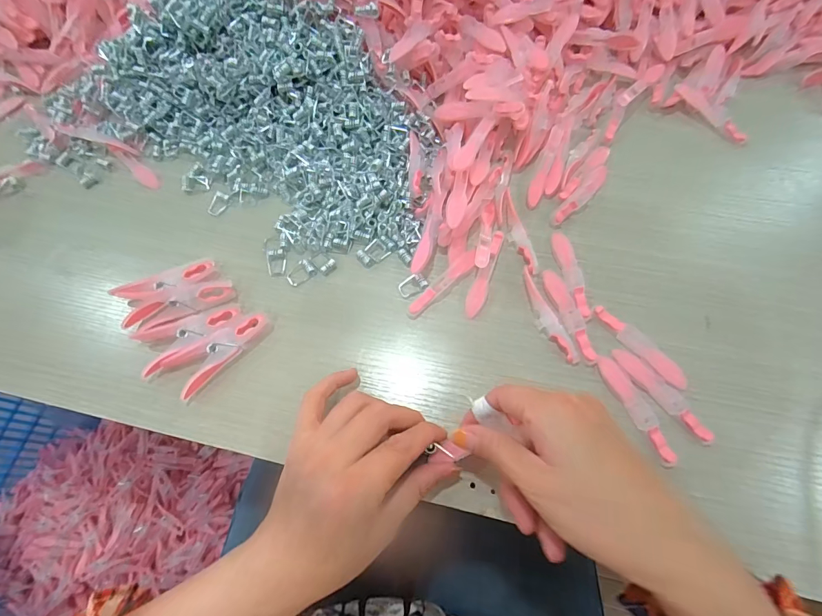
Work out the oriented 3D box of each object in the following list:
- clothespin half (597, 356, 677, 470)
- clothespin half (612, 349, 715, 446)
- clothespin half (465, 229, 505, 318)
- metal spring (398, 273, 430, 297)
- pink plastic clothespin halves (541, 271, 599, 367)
[{"bbox_3d":[0.155,0.068,0.275,0.014,0.006,0.078,-22,68,-7],"label":"clothespin half"},{"bbox_3d":[0.174,0.059,0.278,0.013,0.007,0.078,-36,71,-13],"label":"clothespin half"},{"bbox_3d":[0.058,-0.028,0.320,0.013,0.007,0.078,18,69,9],"label":"clothespin half"},{"bbox_3d":[0.001,-0.018,0.320,0.022,0.005,0.016,-21,68,-7],"label":"metal spring"},{"bbox_3d":[0.119,0.004,0.303,0.013,0.005,0.076,-15,68,-5],"label":"pink plastic clothespin halves"}]

